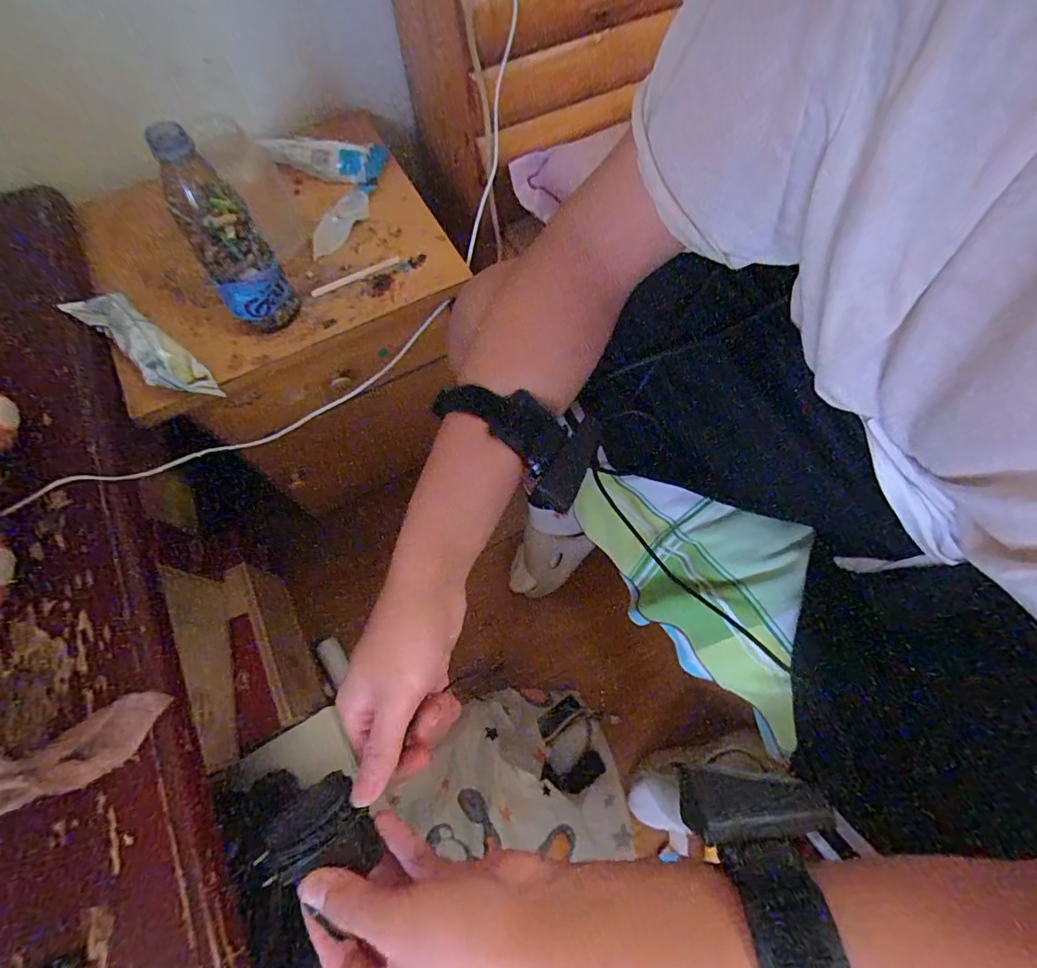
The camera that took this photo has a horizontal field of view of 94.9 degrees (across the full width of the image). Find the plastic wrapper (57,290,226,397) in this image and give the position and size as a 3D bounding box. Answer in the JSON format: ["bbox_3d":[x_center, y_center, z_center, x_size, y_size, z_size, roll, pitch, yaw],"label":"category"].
[{"bbox_3d":[-0.382,-0.143,0.487,0.163,0.028,0.049,38,73,0],"label":"plastic wrapper"}]

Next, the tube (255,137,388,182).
[{"bbox_3d":[-0.244,-0.413,0.603,0.146,0.033,0.032,-4,68,-17],"label":"tube"}]

